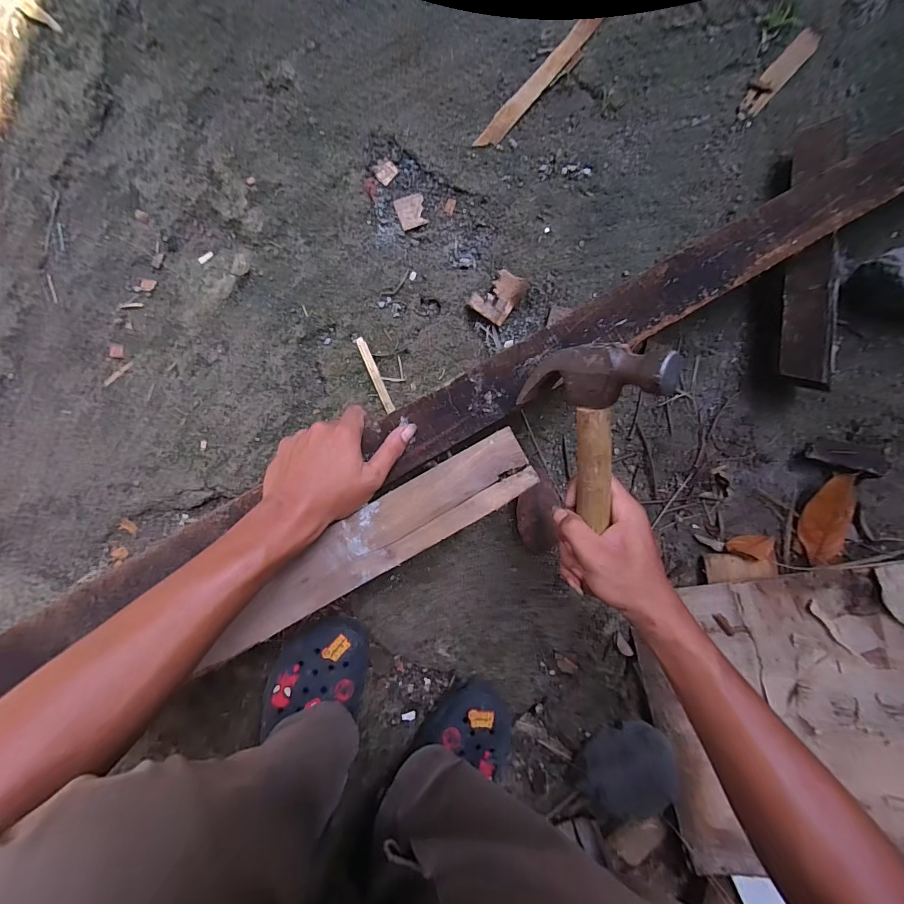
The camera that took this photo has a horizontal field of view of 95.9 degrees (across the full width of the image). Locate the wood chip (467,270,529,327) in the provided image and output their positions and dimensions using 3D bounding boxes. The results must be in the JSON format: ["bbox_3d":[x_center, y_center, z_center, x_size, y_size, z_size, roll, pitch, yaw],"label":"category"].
[{"bbox_3d":[0.056,-0.188,0.494,0.047,0.021,0.061,37,88,-4],"label":"wood chip"}]

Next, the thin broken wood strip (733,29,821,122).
[{"bbox_3d":[0.412,-0.477,0.516,0.029,0.004,0.129,43,96,9],"label":"thin broken wood strip"}]

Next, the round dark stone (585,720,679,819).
[{"bbox_3d":[0.213,0.381,0.490,0.103,0.079,0.066,-28,93,-3],"label":"round dark stone"}]

